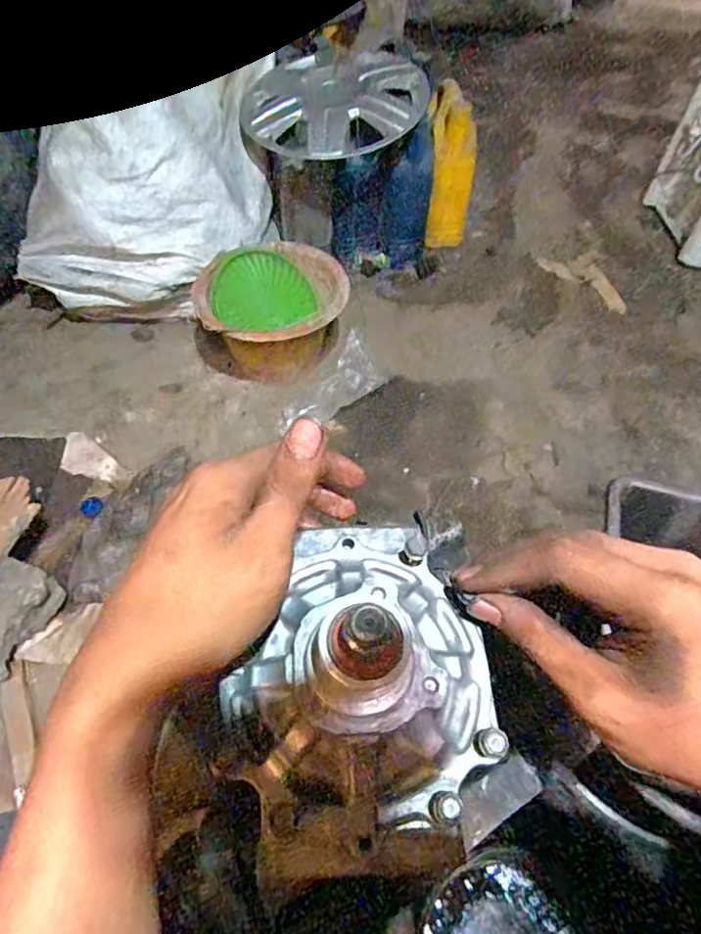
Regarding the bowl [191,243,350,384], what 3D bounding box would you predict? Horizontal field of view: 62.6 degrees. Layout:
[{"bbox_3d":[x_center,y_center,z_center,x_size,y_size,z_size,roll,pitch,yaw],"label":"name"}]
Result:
[{"bbox_3d":[-0.137,-0.255,1.027,0.250,0.167,0.220,-1,55,-5],"label":"bowl"}]

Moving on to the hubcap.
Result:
[{"bbox_3d":[-0.029,-0.711,1.104,0.348,0.099,0.353,1,54,-3],"label":"hubcap"}]

